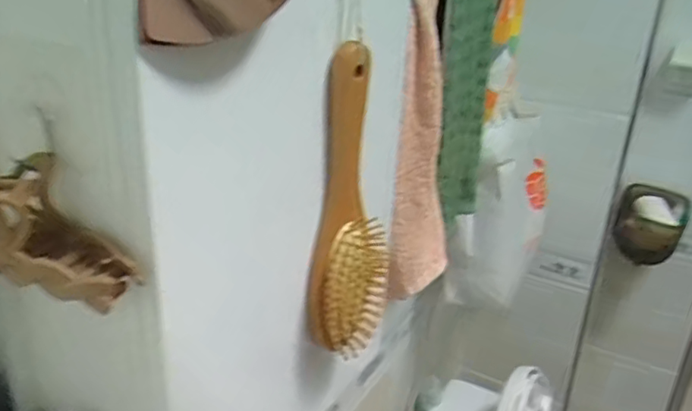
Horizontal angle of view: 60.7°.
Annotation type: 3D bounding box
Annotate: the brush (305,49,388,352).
[{"bbox_3d":[0.003,0.003,0.382,0.040,0.199,0.047,10,24,19],"label":"brush"}]

